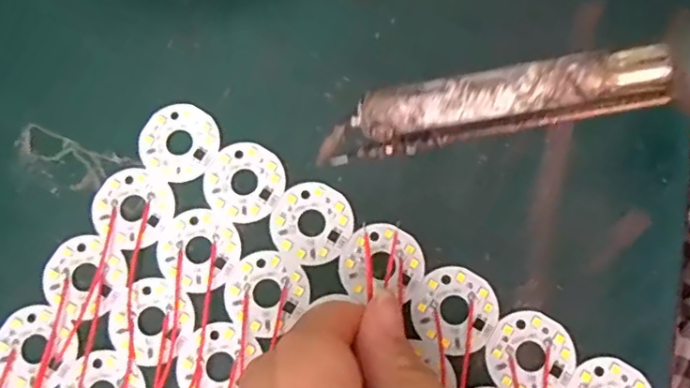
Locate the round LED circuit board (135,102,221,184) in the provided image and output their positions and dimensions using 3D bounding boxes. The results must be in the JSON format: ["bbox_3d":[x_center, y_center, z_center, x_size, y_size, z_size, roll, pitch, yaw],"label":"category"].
[{"bbox_3d":[-0.065,-0.021,0.236,0.031,0.004,0.030,0,78,1],"label":"round LED circuit board"}]

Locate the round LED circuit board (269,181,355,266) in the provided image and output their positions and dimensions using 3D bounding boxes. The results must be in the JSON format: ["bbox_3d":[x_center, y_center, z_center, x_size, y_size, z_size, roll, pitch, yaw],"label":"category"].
[{"bbox_3d":[-0.012,0.011,0.227,0.030,0.004,0.030,0,78,1],"label":"round LED circuit board"}]

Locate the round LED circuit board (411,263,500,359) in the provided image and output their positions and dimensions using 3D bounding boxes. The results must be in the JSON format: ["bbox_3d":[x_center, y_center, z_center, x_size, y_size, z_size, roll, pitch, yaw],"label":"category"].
[{"bbox_3d":[0.040,0.042,0.219,0.031,0.004,0.030,0,78,1],"label":"round LED circuit board"}]

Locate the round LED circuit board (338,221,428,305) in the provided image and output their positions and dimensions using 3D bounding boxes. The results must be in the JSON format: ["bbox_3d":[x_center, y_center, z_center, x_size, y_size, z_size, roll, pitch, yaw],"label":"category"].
[{"bbox_3d":[0.014,0.026,0.224,0.030,0.004,0.029,0,78,1],"label":"round LED circuit board"}]

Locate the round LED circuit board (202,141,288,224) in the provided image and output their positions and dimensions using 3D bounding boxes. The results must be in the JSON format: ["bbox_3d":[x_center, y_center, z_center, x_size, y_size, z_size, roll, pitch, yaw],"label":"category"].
[{"bbox_3d":[-0.039,-0.005,0.232,0.030,0.004,0.030,0,78,1],"label":"round LED circuit board"}]

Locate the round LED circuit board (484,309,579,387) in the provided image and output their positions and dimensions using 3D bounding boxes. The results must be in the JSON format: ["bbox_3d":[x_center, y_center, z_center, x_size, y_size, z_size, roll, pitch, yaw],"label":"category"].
[{"bbox_3d":[0.066,0.057,0.214,0.031,0.004,0.030,0,78,1],"label":"round LED circuit board"}]

